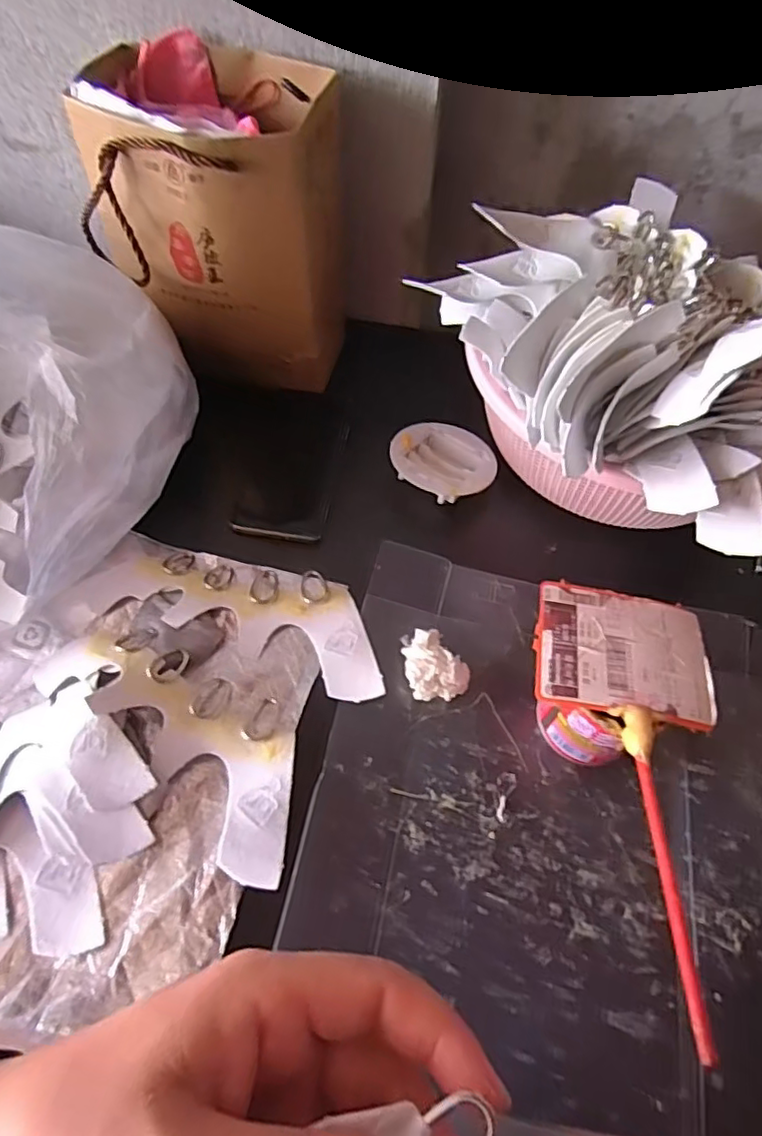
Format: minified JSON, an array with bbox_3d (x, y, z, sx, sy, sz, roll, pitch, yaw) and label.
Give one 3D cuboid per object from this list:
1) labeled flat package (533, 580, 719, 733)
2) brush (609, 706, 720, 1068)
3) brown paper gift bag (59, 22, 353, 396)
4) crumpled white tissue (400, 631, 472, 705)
[{"bbox_3d":[0.144,0.049,0.360,0.101,0.007,0.079,10,58,4],"label":"labeled flat package"},{"bbox_3d":[0.131,0.130,0.281,0.020,0.007,0.156,9,41,3],"label":"brush"},{"bbox_3d":[-0.121,-0.273,0.488,0.169,0.194,0.136,9,59,3],"label":"brown paper gift bag"},{"bbox_3d":[0.037,0.065,0.411,0.042,0.024,0.047,-5,60,-6],"label":"crumpled white tissue"}]

